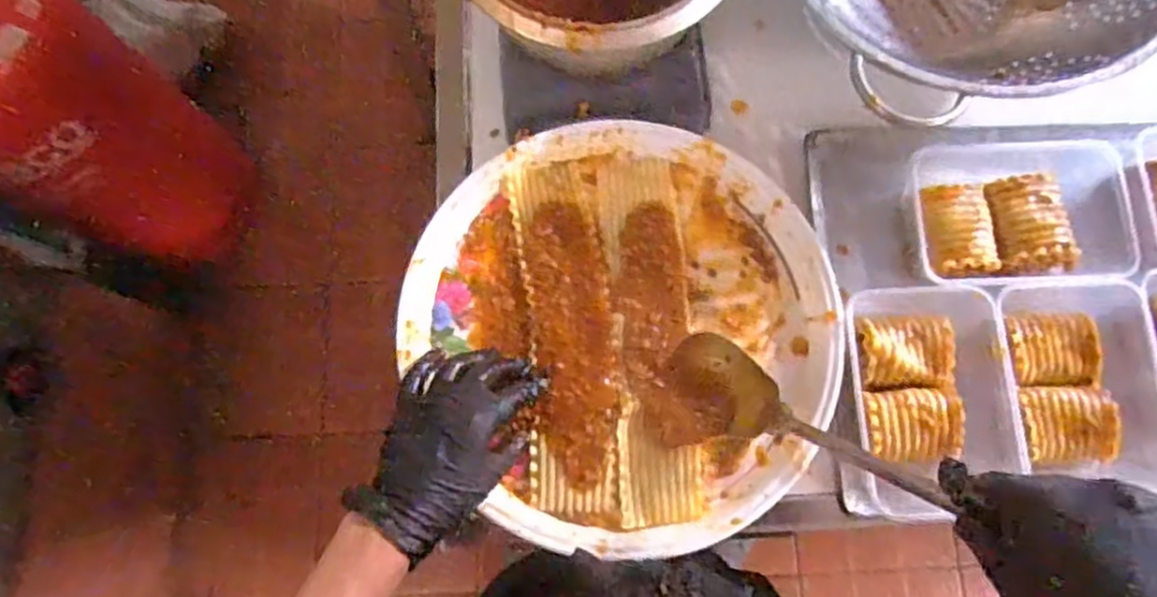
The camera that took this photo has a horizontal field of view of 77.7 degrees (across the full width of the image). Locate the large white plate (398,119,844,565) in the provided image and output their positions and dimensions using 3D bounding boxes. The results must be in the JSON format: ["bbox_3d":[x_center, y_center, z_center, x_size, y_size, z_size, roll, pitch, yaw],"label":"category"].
[{"bbox_3d":[0.035,0.026,0.590,0.336,0.035,0.341,0,78,1],"label":"large white plate"}]

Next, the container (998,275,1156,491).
[{"bbox_3d":[0.398,0.070,0.576,0.117,0.045,0.167,-7,78,0],"label":"container"}]

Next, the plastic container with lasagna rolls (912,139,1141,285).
[{"bbox_3d":[0.361,-0.071,0.610,0.179,0.055,0.126,-4,78,0],"label":"plastic container with lasagna rolls"}]

